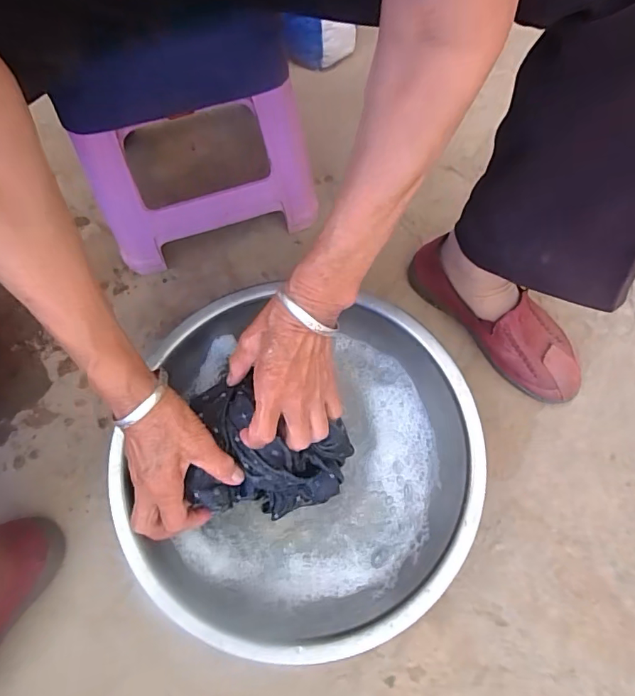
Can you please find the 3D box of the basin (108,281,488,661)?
[{"bbox_3d":[-0.017,0.120,0.497,0.335,0.111,0.328,-1,68,2],"label":"basin"}]

